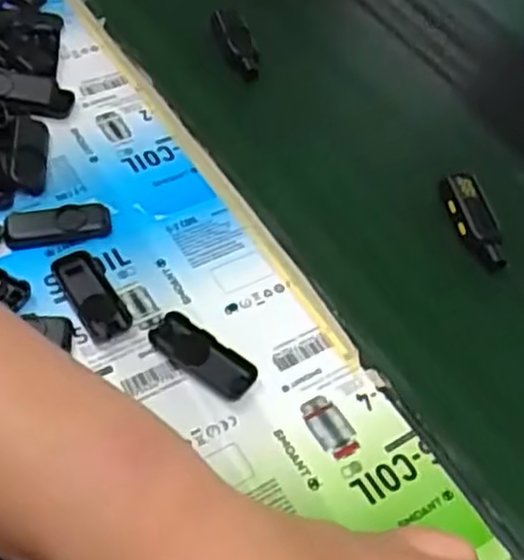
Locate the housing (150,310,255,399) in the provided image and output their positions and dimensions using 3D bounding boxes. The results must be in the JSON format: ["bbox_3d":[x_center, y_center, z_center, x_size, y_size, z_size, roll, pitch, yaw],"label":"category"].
[{"bbox_3d":[-0.024,0.031,0.311,0.047,0.006,0.017,32,55,18],"label":"housing"}]

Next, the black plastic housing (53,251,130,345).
[{"bbox_3d":[-0.071,0.005,0.325,0.020,0.005,0.048,-24,58,-23],"label":"black plastic housing"}]

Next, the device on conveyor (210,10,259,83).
[{"bbox_3d":[-0.016,-0.141,0.462,0.021,0.013,0.062,-8,53,-12],"label":"device on conveyor"}]

